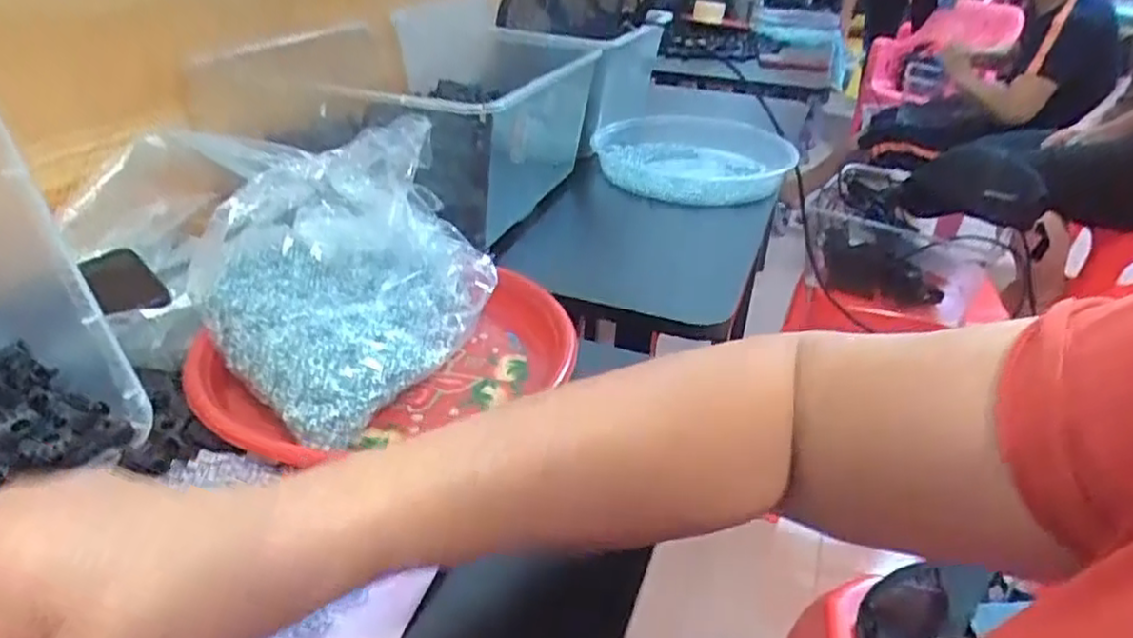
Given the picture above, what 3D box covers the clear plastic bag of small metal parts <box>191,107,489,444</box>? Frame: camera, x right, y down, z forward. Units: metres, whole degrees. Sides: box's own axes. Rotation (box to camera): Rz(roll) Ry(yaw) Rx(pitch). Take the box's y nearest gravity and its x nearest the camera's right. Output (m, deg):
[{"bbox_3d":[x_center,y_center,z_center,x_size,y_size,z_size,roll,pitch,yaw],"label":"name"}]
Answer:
[{"bbox_3d":[-0.148,-0.044,0.466,0.185,0.116,0.171,27,38,33],"label":"clear plastic bag of small metal parts"}]

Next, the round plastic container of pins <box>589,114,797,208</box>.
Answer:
[{"bbox_3d":[0.151,-0.193,0.843,0.209,0.044,0.204,2,31,-1],"label":"round plastic container of pins"}]

